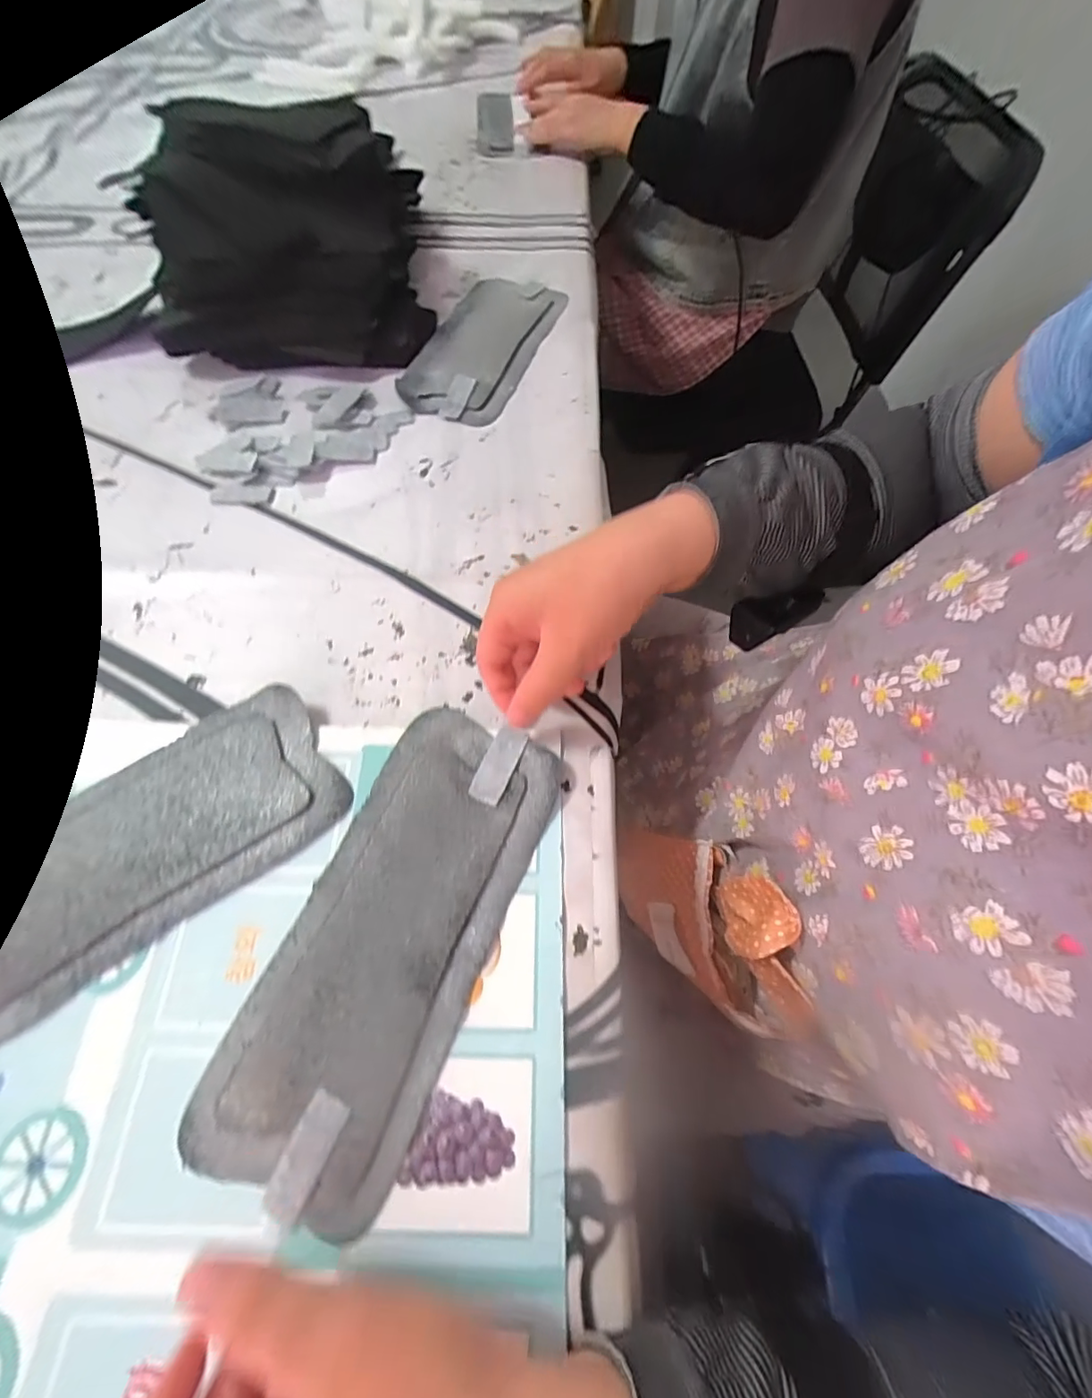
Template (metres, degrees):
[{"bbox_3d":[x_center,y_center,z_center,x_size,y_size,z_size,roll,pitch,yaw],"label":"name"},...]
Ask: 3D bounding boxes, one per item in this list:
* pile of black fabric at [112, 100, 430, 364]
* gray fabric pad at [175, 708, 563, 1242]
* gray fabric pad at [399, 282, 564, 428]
[{"bbox_3d":[-0.249,-0.421,0.472,0.248,0.132,0.186,-3,63,-1],"label":"pile of black fabric"},{"bbox_3d":[-0.076,0.112,0.258,0.094,0.007,0.226,21,66,11],"label":"gray fabric pad"},{"bbox_3d":[-0.061,-0.360,0.508,0.110,0.015,0.246,16,64,9],"label":"gray fabric pad"}]

